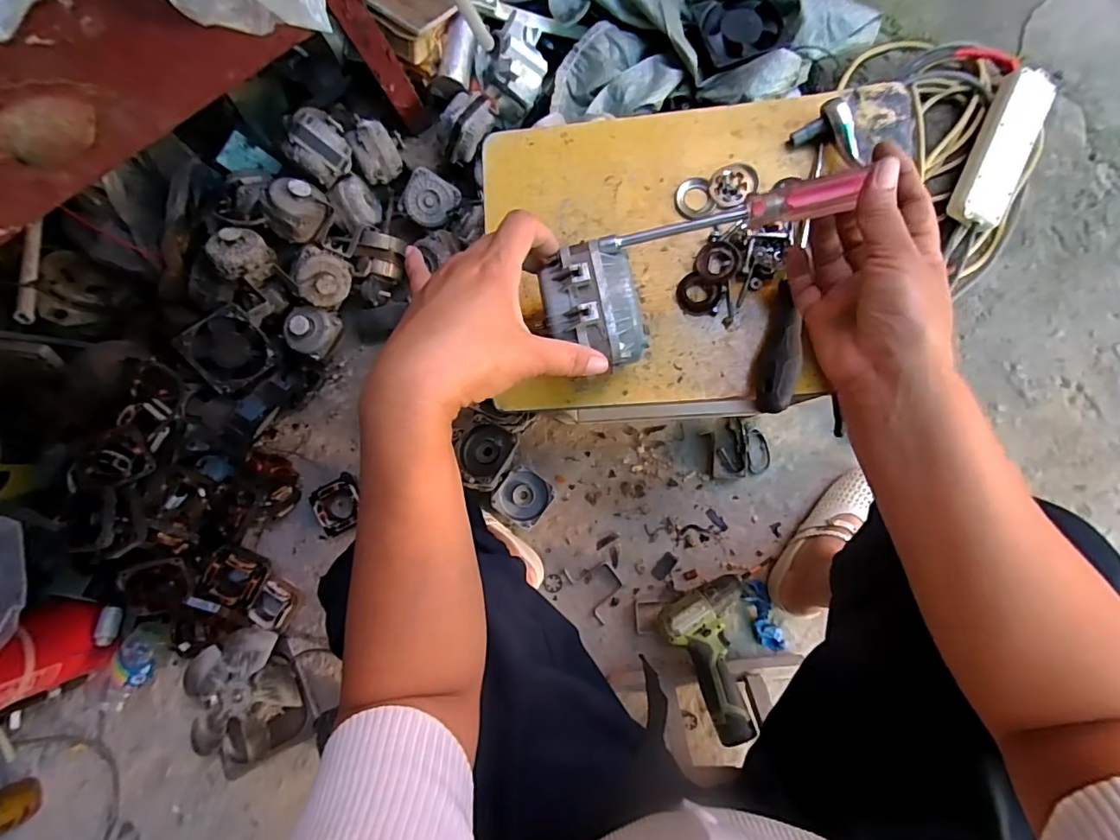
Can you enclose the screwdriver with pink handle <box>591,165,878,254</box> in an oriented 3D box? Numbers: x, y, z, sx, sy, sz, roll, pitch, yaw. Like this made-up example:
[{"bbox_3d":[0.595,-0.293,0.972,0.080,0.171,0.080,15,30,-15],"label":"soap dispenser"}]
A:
[{"bbox_3d":[0.102,-0.128,0.327,0.152,0.015,0.020,-8,84,14],"label":"screwdriver with pink handle"}]

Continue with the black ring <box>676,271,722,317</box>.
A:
[{"bbox_3d":[0.109,-0.098,0.409,0.034,0.007,0.029,28,88,9],"label":"black ring"}]

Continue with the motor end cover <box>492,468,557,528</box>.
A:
[{"bbox_3d":[-0.059,0.124,0.846,0.083,0.019,0.082,36,83,-9],"label":"motor end cover"}]

